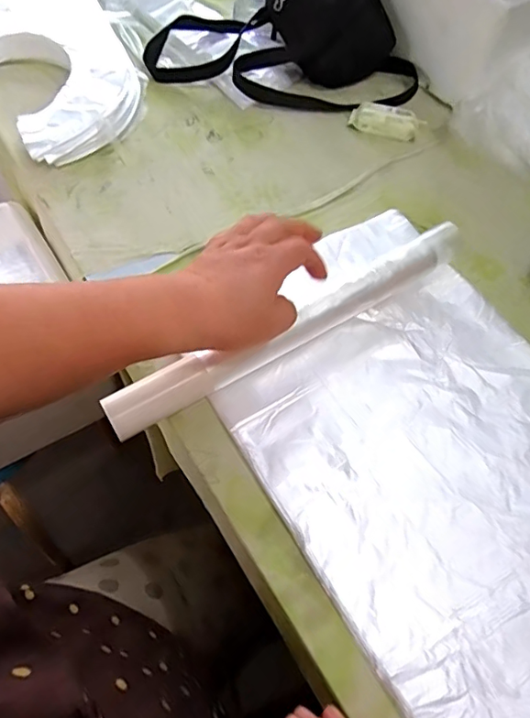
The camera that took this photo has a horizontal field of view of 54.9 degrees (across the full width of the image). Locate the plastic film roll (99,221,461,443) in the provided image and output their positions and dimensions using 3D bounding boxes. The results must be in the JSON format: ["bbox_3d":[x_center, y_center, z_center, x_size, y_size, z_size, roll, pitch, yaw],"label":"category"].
[{"bbox_3d":[0.035,-0.035,0.491,0.391,0.036,0.034,-29,65,-16],"label":"plastic film roll"}]

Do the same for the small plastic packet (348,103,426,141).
[{"bbox_3d":[0.167,-0.326,0.695,0.097,0.021,0.042,14,57,2],"label":"small plastic packet"}]

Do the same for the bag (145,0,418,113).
[{"bbox_3d":[0.033,-0.478,0.722,0.389,0.121,0.213,8,58,1],"label":"bag"}]

